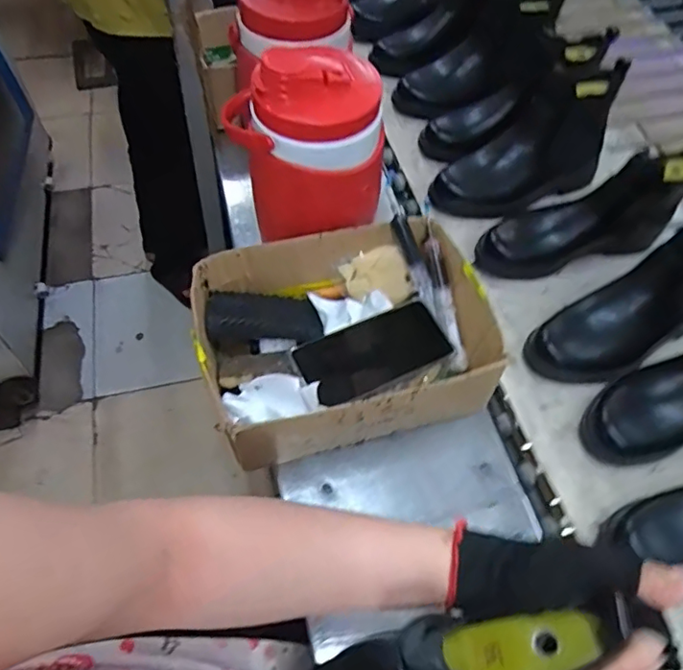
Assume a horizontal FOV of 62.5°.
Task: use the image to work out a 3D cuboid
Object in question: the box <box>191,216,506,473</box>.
[{"bbox_3d":[0.002,0.001,0.579,0.272,0.093,0.202,-14,58,-10],"label":"box"}]

